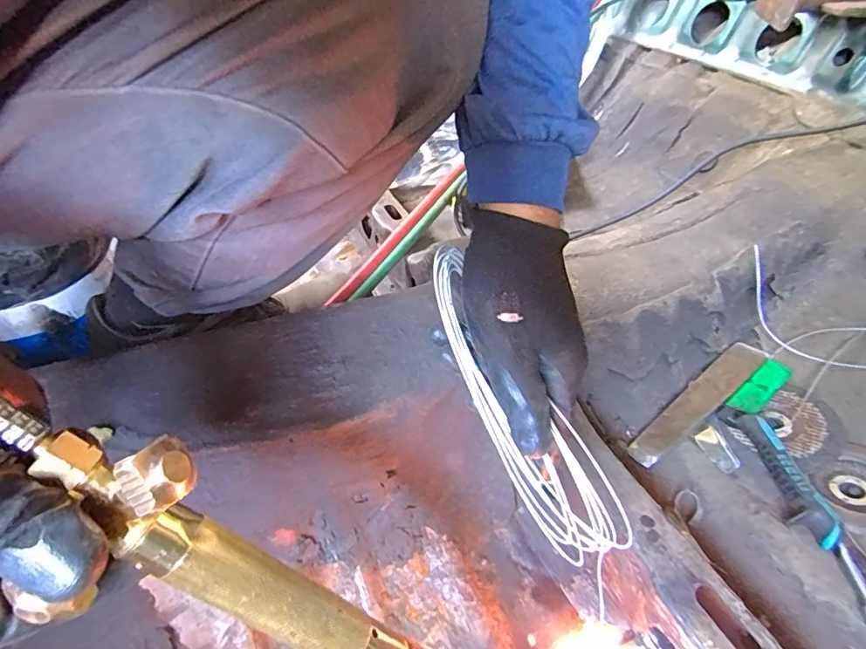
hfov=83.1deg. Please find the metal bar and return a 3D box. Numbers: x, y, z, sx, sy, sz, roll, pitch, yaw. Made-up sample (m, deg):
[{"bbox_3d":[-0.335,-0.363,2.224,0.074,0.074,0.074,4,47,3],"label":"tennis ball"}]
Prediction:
[{"bbox_3d":[0.243,0.070,0.453,0.179,0.010,0.037,-31,44,-19],"label":"metal bar"}]

